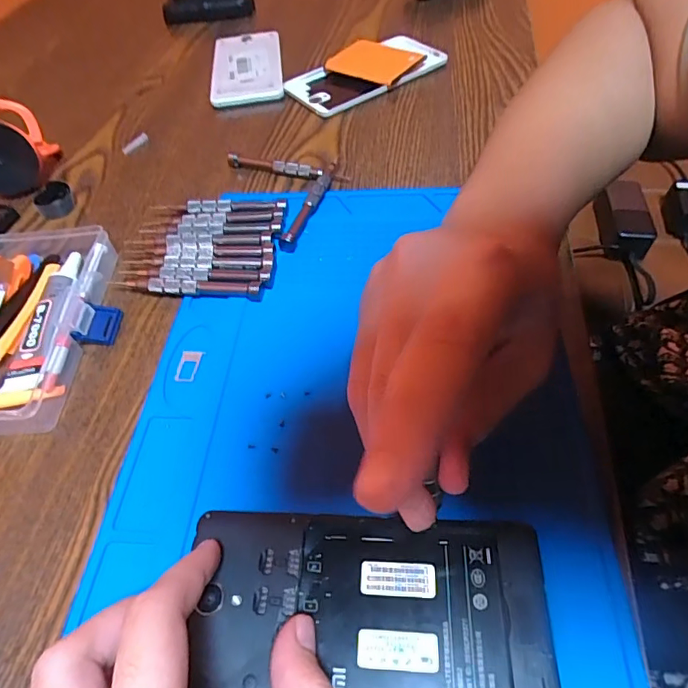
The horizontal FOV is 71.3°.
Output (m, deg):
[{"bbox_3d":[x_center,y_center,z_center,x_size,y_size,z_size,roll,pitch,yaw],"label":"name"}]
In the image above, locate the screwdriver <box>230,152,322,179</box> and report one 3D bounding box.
[{"bbox_3d":[-0.056,-0.143,0.388,0.081,0.014,0.009,13,56,15],"label":"screwdriver"}]

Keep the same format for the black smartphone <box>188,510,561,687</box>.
[{"bbox_3d":[0.009,0.106,0.194,0.139,0.008,0.073,1,54,6],"label":"black smartphone"}]

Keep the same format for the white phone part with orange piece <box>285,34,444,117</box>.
[{"bbox_3d":[0.022,-0.266,0.465,0.142,0.019,0.071,-32,57,-17],"label":"white phone part with orange piece"}]

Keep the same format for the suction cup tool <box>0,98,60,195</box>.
[{"bbox_3d":[-0.282,-0.165,0.400,0.063,0.070,0.047,-10,26,-9],"label":"suction cup tool"}]

